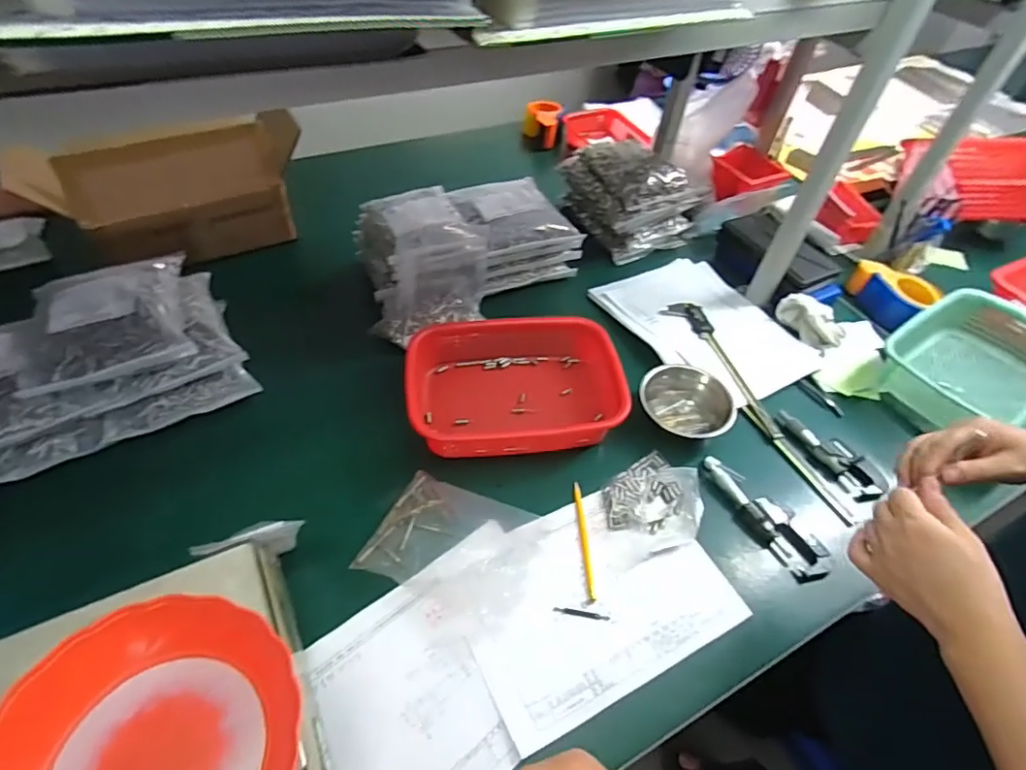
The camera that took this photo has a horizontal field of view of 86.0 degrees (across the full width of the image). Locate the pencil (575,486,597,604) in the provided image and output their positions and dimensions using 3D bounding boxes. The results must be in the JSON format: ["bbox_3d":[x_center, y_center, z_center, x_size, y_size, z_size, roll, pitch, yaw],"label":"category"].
[{"bbox_3d":[0.088,0.188,0.674,0.009,0.009,0.147,1,50,-6],"label":"pencil"}]

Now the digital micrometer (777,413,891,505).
[{"bbox_3d":[0.441,0.091,0.761,0.047,0.026,0.156,-23,56,-23],"label":"digital micrometer"}]

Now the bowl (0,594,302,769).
[{"bbox_3d":[-0.260,0.265,0.393,0.212,0.057,0.201,3,50,-4],"label":"bowl"}]

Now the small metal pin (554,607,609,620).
[{"bbox_3d":[0.077,0.257,0.618,0.061,0.004,0.007,10,49,2],"label":"small metal pin"}]

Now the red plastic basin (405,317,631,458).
[{"bbox_3d":[-0.002,-0.005,0.792,0.293,0.074,0.210,-3,50,-8],"label":"red plastic basin"}]

